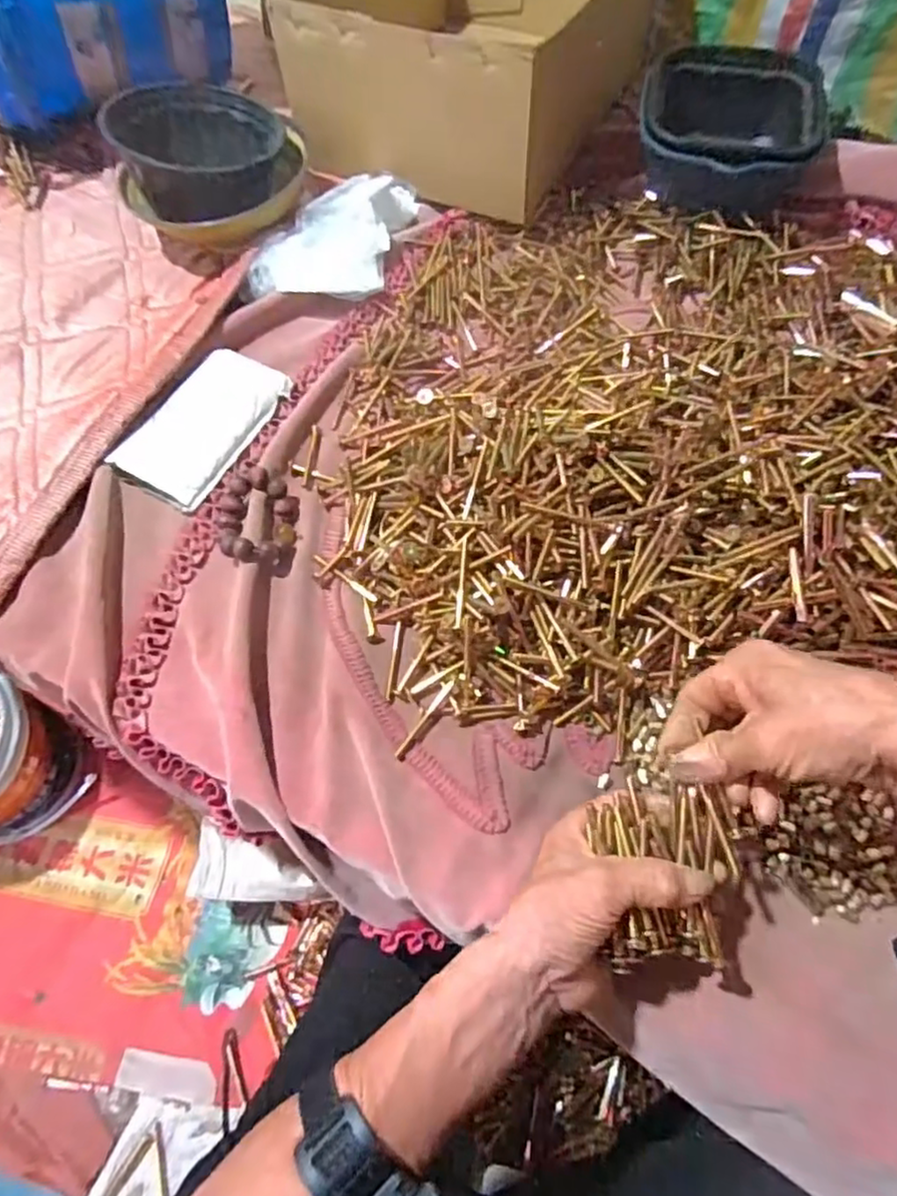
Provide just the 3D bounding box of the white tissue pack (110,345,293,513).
[{"bbox_3d":[-0.219,-0.159,0.589,0.085,0.011,0.163,26,67,12],"label":"white tissue pack"}]

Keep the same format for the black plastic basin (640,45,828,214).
[{"bbox_3d":[0.292,-0.488,0.695,0.170,0.105,0.120,7,64,4],"label":"black plastic basin"}]

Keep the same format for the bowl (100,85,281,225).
[{"bbox_3d":[-0.259,-0.463,0.673,0.150,0.067,0.140,0,64,0],"label":"bowl"}]

